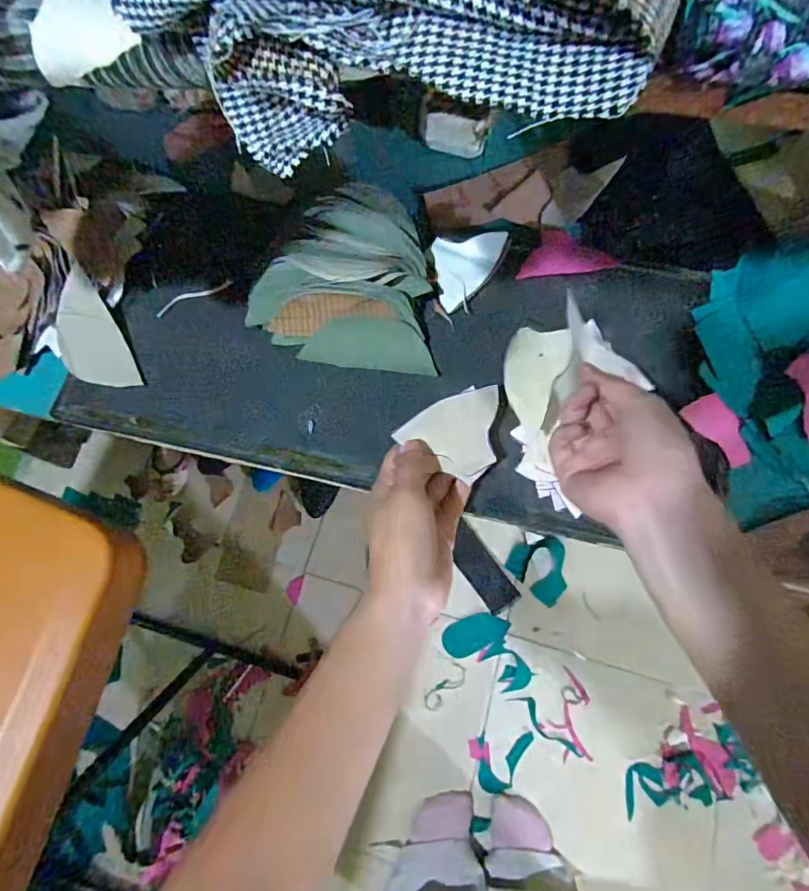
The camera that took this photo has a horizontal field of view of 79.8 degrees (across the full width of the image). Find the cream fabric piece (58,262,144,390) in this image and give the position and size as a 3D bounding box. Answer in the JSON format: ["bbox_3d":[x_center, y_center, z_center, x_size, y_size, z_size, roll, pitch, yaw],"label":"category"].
[{"bbox_3d":[-0.263,-0.089,0.400,0.049,0.026,0.109,-29,73,-7],"label":"cream fabric piece"}]

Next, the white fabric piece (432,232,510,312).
[{"bbox_3d":[0.059,-0.152,0.416,0.062,0.008,0.070,-7,72,0],"label":"white fabric piece"}]

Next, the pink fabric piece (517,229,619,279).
[{"bbox_3d":[0.138,-0.172,0.427,0.083,0.011,0.055,-8,72,0],"label":"pink fabric piece"}]

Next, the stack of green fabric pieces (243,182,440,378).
[{"bbox_3d":[-0.050,-0.133,0.388,0.145,0.067,0.125,4,72,4],"label":"stack of green fabric pieces"}]

